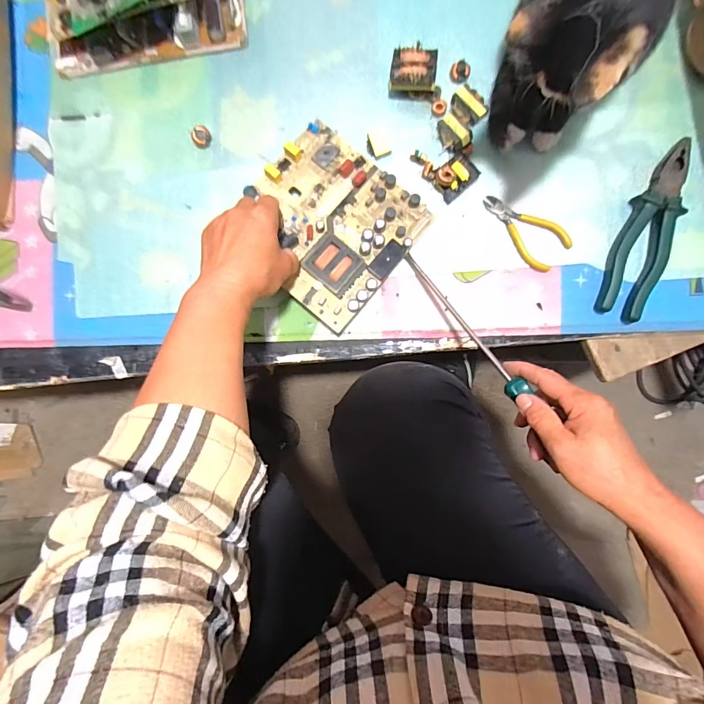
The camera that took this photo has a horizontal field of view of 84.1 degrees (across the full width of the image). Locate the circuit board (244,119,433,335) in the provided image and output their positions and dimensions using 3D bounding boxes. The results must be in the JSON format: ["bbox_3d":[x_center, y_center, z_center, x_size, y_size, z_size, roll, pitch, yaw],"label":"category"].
[{"bbox_3d":[-0.028,-0.148,0.446,0.181,0.035,0.176,40,94,3],"label":"circuit board"}]

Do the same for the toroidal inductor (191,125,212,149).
[{"bbox_3d":[-0.183,-0.261,0.473,0.024,0.013,0.021,-27,89,5],"label":"toroidal inductor"}]

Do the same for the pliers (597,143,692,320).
[{"bbox_3d":[0.324,-0.132,0.428,0.051,0.018,0.195,20,93,4],"label":"pliers"}]

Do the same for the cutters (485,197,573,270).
[{"bbox_3d":[0.202,-0.146,0.446,0.053,0.006,0.107,-37,88,5],"label":"cutters"}]

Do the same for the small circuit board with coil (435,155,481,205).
[{"bbox_3d":[0.119,-0.200,0.444,0.046,0.023,0.032,-41,88,4],"label":"small circuit board with coil"}]

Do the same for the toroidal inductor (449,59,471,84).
[{"bbox_3d":[0.125,-0.323,0.450,0.022,0.018,0.019,18,93,4],"label":"toroidal inductor"}]

